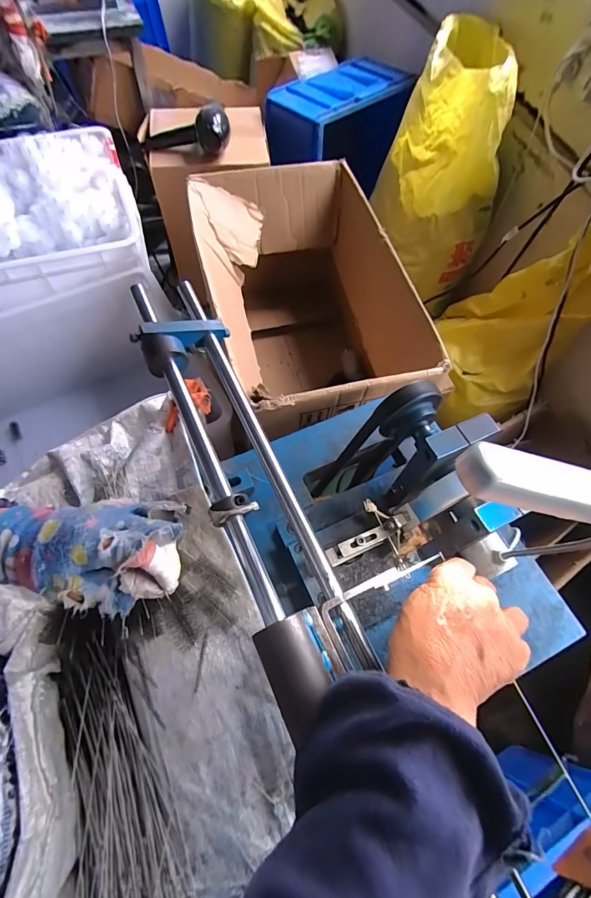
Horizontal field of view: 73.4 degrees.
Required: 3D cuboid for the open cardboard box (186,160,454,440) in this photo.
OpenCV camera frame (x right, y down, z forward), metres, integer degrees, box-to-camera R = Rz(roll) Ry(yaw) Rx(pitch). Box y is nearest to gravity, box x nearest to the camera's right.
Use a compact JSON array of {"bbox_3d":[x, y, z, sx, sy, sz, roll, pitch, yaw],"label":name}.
[{"bbox_3d":[0.010,-0.251,0.792,0.318,0.300,0.519,-15,65,-10],"label":"open cardboard box"}]

